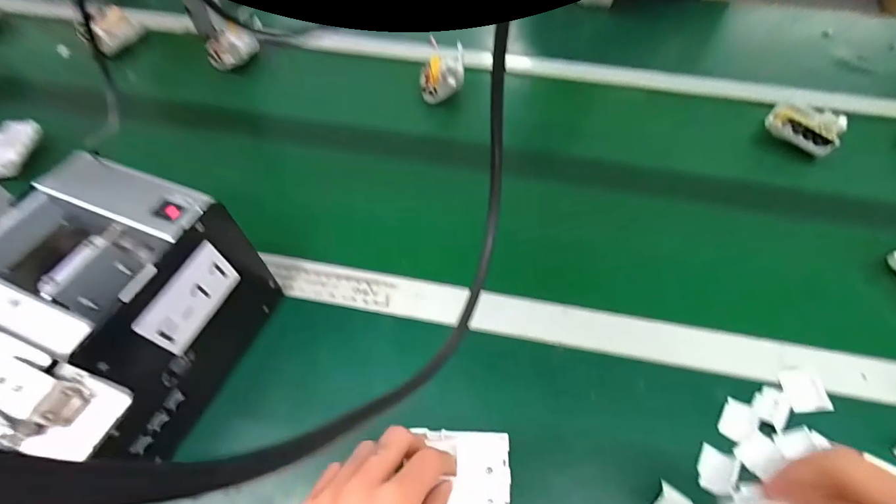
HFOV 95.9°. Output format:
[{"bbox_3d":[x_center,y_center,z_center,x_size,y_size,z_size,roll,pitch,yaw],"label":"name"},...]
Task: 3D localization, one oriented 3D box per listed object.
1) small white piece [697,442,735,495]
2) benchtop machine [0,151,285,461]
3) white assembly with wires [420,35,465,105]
[{"bbox_3d":[0.213,0.174,0.322,0.023,0.005,0.033,14,57,34],"label":"small white piece"},{"bbox_3d":[-0.252,0.050,0.305,0.132,0.144,0.178,19,59,10],"label":"benchtop machine"},{"bbox_3d":[-0.009,-0.264,0.595,0.060,0.055,0.080,1,57,-2],"label":"white assembly with wires"}]

